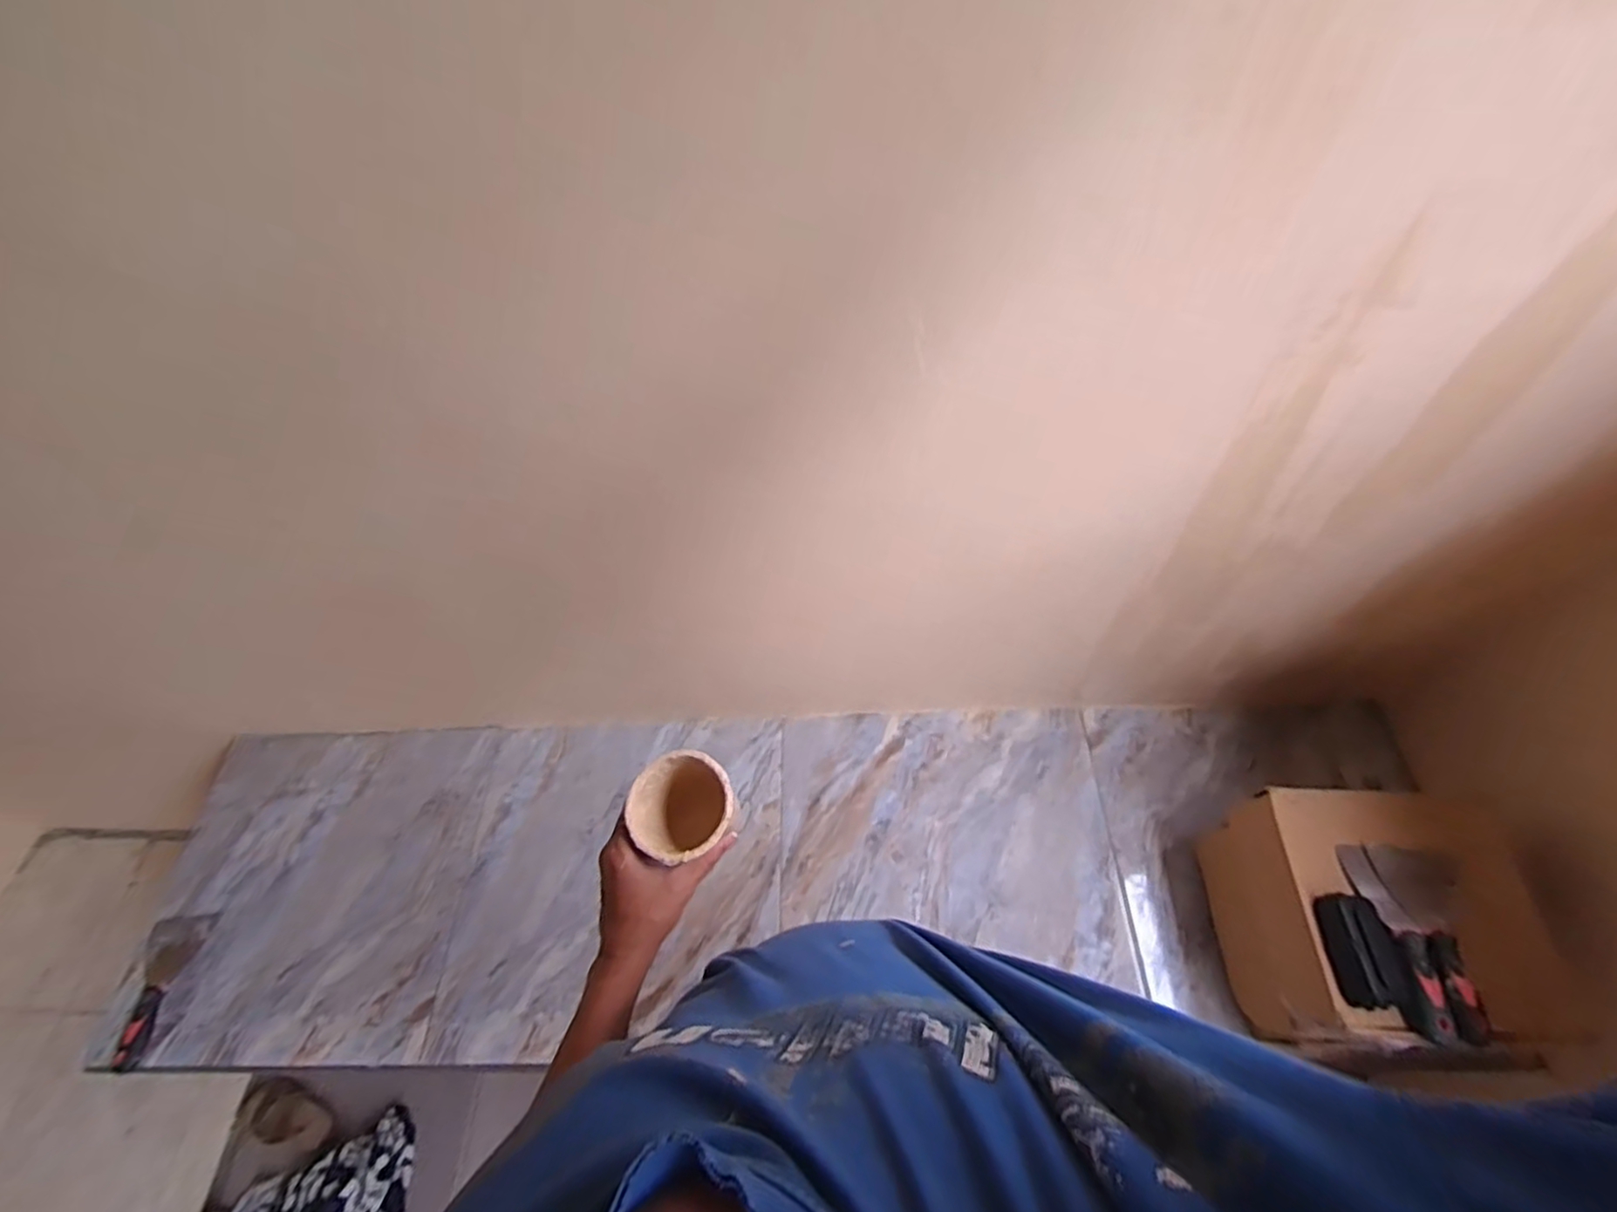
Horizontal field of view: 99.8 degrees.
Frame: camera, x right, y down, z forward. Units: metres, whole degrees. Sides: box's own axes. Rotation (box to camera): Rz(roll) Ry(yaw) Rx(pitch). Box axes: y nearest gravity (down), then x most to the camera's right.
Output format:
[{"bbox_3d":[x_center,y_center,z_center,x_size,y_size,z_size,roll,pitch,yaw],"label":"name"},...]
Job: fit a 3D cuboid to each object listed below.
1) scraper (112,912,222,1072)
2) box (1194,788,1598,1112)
[{"bbox_3d":[-0.984,0.573,1.026,0.075,0.021,0.202,4,57,3],"label":"scraper"},{"bbox_3d":[0.689,0.394,0.856,0.251,0.189,0.274,4,57,3],"label":"box"}]

